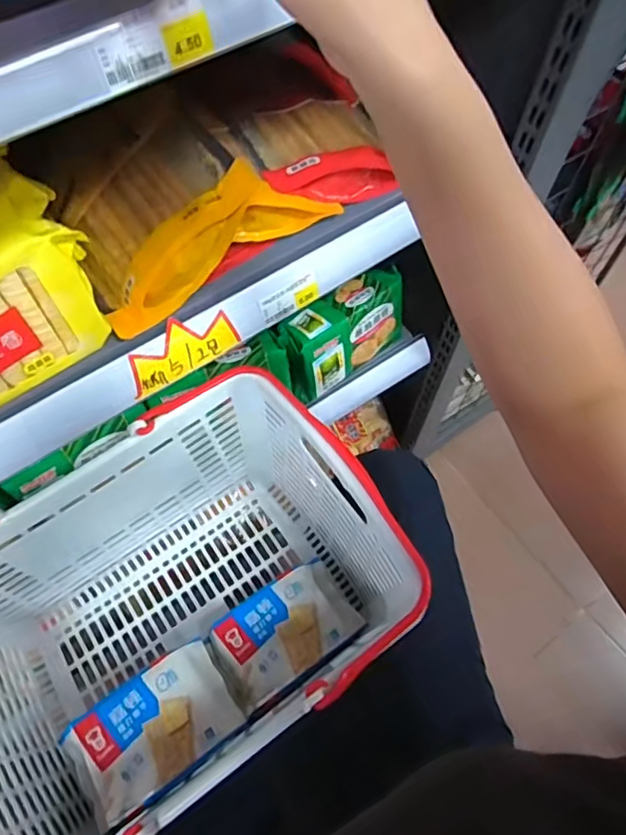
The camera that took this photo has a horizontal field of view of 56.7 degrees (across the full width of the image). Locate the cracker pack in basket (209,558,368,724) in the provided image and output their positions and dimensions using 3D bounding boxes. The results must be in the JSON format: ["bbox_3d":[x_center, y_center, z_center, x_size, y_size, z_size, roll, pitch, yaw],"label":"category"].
[{"bbox_3d":[-0.031,0.247,0.668,0.164,0.045,0.106,-33,68,-16],"label":"cracker pack in basket"}]

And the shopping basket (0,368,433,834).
[{"bbox_3d":[-0.144,0.208,0.601,0.423,0.248,0.304,-33,68,-16],"label":"shopping basket"}]

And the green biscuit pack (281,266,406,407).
[{"bbox_3d":[0.038,-0.112,0.754,0.170,0.100,0.073,-34,68,-16],"label":"green biscuit pack"}]

